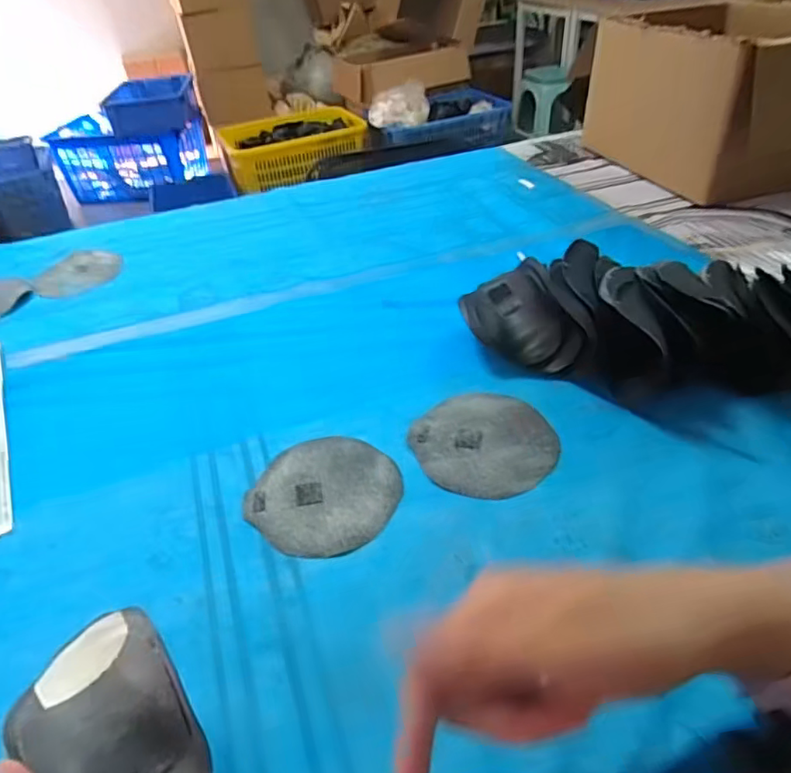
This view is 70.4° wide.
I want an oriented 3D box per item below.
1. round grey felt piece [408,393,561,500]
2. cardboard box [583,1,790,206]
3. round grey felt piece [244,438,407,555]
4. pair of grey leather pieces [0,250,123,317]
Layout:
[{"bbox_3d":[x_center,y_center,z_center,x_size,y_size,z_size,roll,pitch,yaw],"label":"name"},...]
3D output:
[{"bbox_3d":[0.096,0.060,0.605,0.142,0.011,0.140,-3,40,2],"label":"round grey felt piece"},{"bbox_3d":[0.621,-0.546,1.060,0.327,0.250,0.445,-14,41,-10],"label":"cardboard box"},{"bbox_3d":[-0.071,0.108,0.574,0.144,0.005,0.142,-3,40,2],"label":"round grey felt piece"},{"bbox_3d":[-0.633,-0.173,0.976,0.293,0.010,0.148,-26,45,-23],"label":"pair of grey leather pieces"}]

